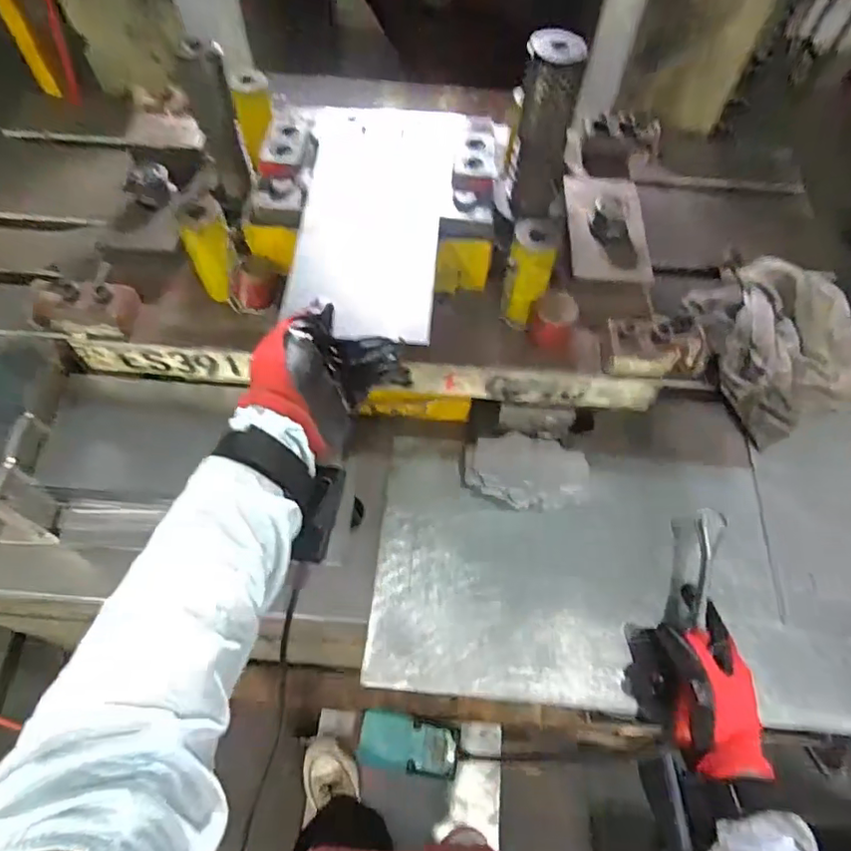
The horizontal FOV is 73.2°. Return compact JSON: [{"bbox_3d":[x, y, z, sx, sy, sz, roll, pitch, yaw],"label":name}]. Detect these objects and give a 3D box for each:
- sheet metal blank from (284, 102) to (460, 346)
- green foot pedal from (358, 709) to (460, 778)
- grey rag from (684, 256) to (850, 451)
[{"bbox_3d":[-0.047,-0.203,0.529,0.135,0.008,0.298,8,61,1],"label":"sheet metal blank"},{"bbox_3d":[-0.025,0.639,1.145,0.220,0.061,0.101,22,58,-19],"label":"green foot pedal"},{"bbox_3d":[0.415,-0.110,0.687,0.183,0.070,0.228,-18,61,-12],"label":"grey rag"}]

